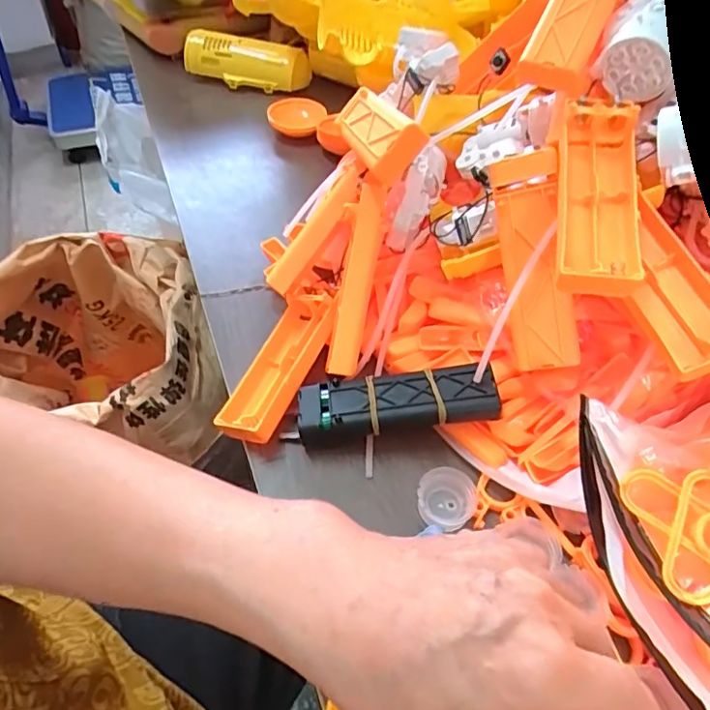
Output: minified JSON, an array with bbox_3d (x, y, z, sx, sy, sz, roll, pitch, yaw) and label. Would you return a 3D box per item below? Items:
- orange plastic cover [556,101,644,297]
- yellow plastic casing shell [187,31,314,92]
[{"bbox_3d":[0.113,-0.075,0.252,0.037,0.019,0.109,8,59,9],"label":"orange plastic cover"},{"bbox_3d":[-0.112,-0.310,0.582,0.127,0.038,0.046,11,51,7],"label":"yellow plastic casing shell"}]

